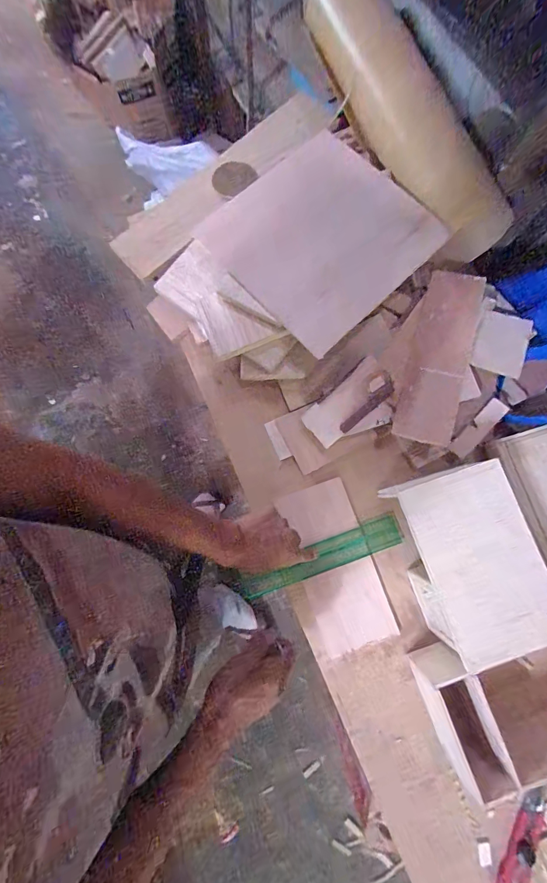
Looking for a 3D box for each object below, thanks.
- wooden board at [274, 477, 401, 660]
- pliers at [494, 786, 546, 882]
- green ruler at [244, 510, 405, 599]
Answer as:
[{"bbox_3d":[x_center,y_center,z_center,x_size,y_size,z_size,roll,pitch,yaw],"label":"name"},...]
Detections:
[{"bbox_3d":[0.097,0.192,0.578,0.112,0.007,0.248,-18,80,-3],"label":"wooden board"},{"bbox_3d":[0.337,0.556,0.500,0.041,0.012,0.159,24,81,4],"label":"pliers"},{"bbox_3d":[0.077,0.179,0.573,0.255,0.010,0.048,-21,82,-4],"label":"green ruler"}]

